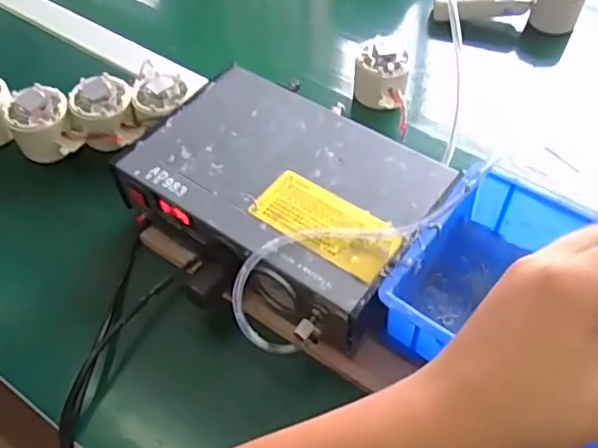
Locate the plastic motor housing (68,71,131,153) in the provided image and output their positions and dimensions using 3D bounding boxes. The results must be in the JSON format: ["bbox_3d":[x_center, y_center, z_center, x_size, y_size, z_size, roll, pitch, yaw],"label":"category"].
[{"bbox_3d":[-0.180,-0.104,0.547,0.049,0.044,0.057,8,53,6],"label":"plastic motor housing"}]

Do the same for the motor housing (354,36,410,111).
[{"bbox_3d":[0.082,-0.148,0.579,0.050,0.040,0.060,10,54,8],"label":"motor housing"}]

